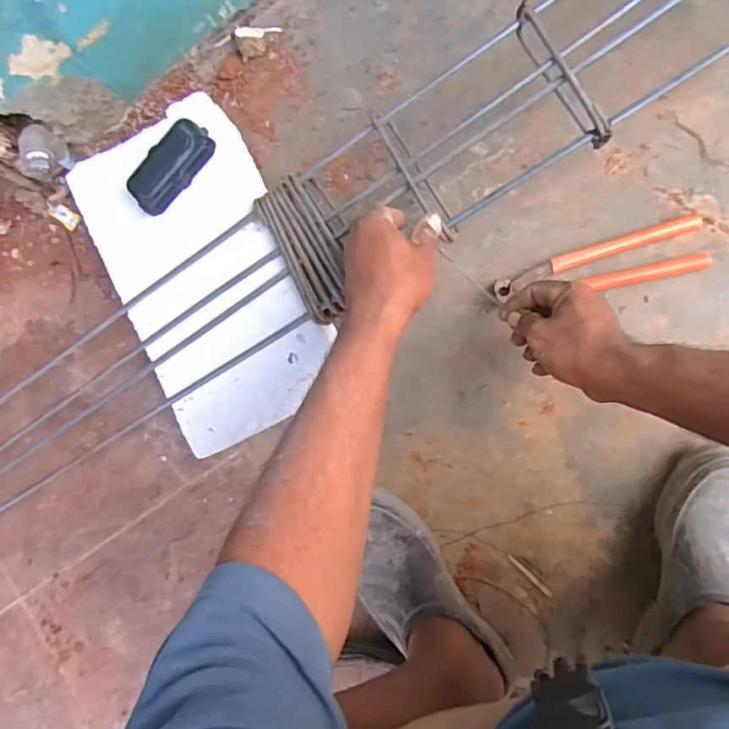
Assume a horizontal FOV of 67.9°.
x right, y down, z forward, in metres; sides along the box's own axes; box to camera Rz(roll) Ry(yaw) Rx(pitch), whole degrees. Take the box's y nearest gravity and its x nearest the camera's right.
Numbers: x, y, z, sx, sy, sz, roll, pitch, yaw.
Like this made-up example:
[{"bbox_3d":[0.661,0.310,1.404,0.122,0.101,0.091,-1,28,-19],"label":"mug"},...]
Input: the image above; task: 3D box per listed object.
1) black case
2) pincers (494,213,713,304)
[{"bbox_3d":[-0.216,-0.218,0.596,0.056,0.022,0.106,44,99,8],"label":"black case"},{"bbox_3d":[0.254,-0.109,0.592,0.218,0.022,0.057,-11,89,12],"label":"pincers"}]

